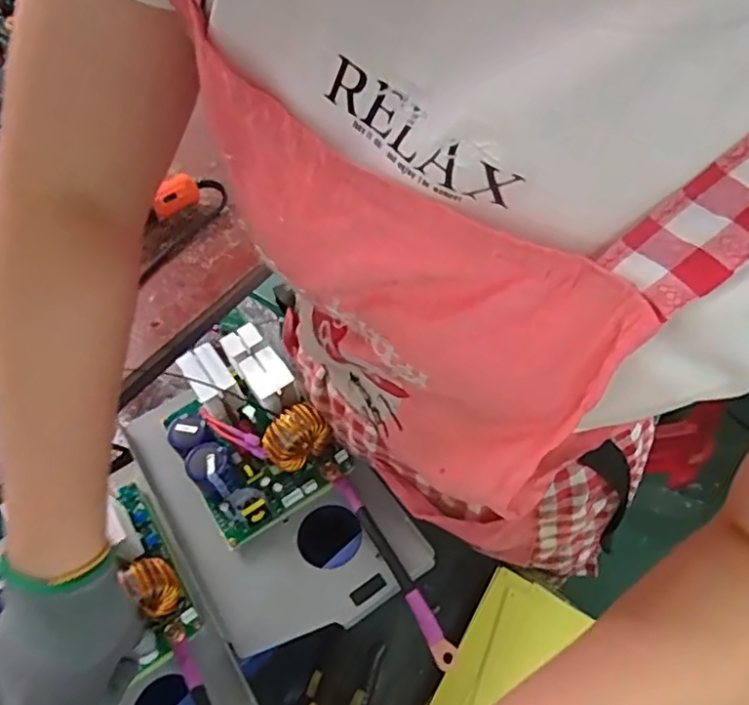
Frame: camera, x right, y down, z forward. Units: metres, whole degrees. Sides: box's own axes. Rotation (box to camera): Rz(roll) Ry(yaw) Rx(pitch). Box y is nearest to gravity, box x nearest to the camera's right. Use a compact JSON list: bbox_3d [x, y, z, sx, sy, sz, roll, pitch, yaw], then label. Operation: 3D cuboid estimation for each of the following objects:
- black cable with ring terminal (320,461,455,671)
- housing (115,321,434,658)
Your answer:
[{"bbox_3d":[0.007,0.160,0.483,0.015,0.029,0.183,-29,58,-15],"label":"black cable with ring terminal"},{"bbox_3d":[-0.103,0.095,0.506,0.162,0.079,0.288,-33,59,-17],"label":"housing"}]

